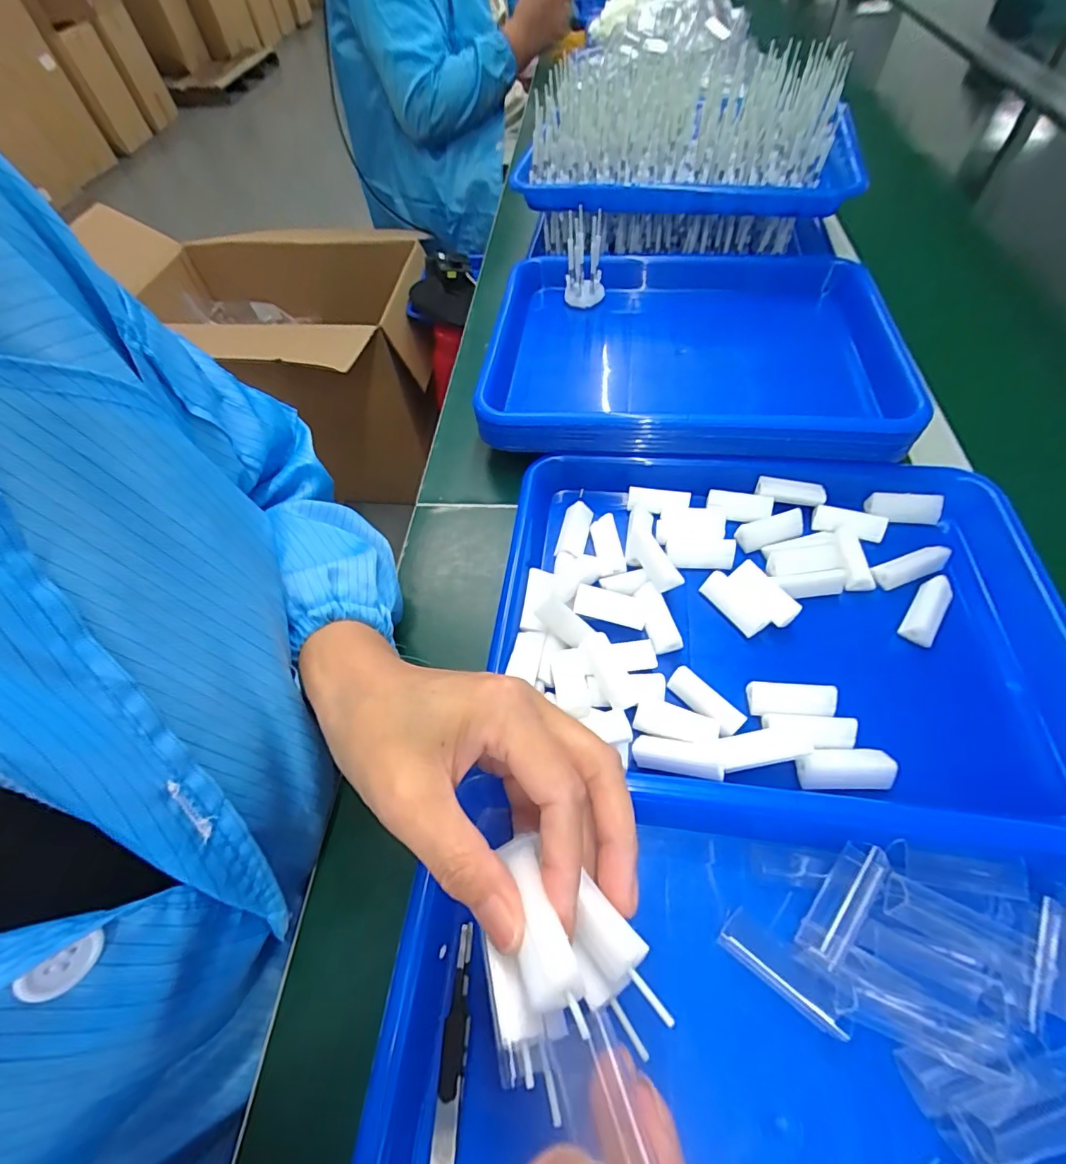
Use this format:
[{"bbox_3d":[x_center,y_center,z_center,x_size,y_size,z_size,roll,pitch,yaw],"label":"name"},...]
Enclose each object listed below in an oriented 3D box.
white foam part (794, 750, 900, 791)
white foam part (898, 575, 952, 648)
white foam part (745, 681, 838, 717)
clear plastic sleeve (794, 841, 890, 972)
[{"bbox_3d":[0.165,0.098,0.264,0.046,0.011,0.020,-1,57,4],"label":"white foam part"},{"bbox_3d":[0.247,0.018,0.312,0.018,0.016,0.046,31,65,22],"label":"white foam part"},{"bbox_3d":[0.147,0.067,0.283,0.046,0.009,0.017,-2,56,18],"label":"white foam part"},{"bbox_3d":[0.144,0.147,0.230,0.018,0.007,0.056,37,67,24],"label":"clear plastic sleeve"}]

